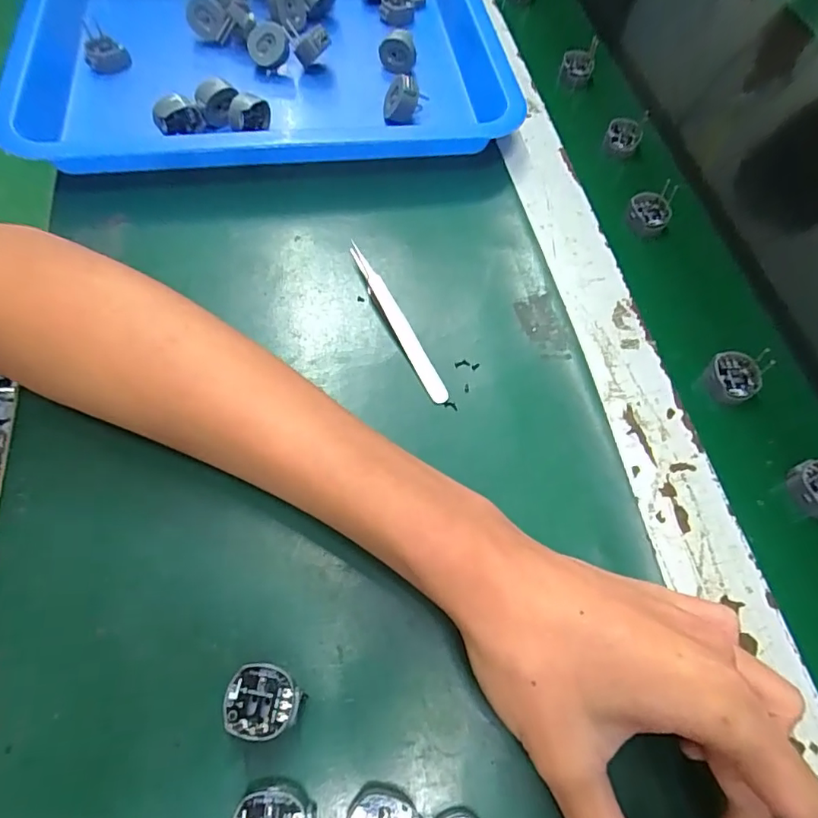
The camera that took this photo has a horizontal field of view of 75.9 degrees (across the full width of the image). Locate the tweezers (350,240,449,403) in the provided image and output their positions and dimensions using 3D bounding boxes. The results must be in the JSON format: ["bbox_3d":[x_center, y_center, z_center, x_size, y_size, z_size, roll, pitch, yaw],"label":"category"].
[{"bbox_3d":[-0.009,-0.053,0.293,0.010,0.012,0.115,-23,66,-15],"label":"tweezers"}]

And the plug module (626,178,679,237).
[{"bbox_3d":[0.164,-0.136,0.364,0.028,0.022,0.031,10,78,6],"label":"plug module"}]

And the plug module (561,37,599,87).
[{"bbox_3d":[0.139,-0.286,0.432,0.024,0.029,0.016,14,62,4],"label":"plug module"}]

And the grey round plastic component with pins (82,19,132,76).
[{"bbox_3d":[-0.219,-0.261,0.379,0.028,0.023,0.025,-14,64,-11],"label":"grey round plastic component with pins"}]

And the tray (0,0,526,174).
[{"bbox_3d":[-0.096,-0.267,0.387,0.305,0.035,0.258,-5,62,-6],"label":"tray"}]

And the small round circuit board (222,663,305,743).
[{"bbox_3d":[-0.056,0.114,0.204,0.028,0.010,0.026,2,62,-3],"label":"small round circuit board"}]

